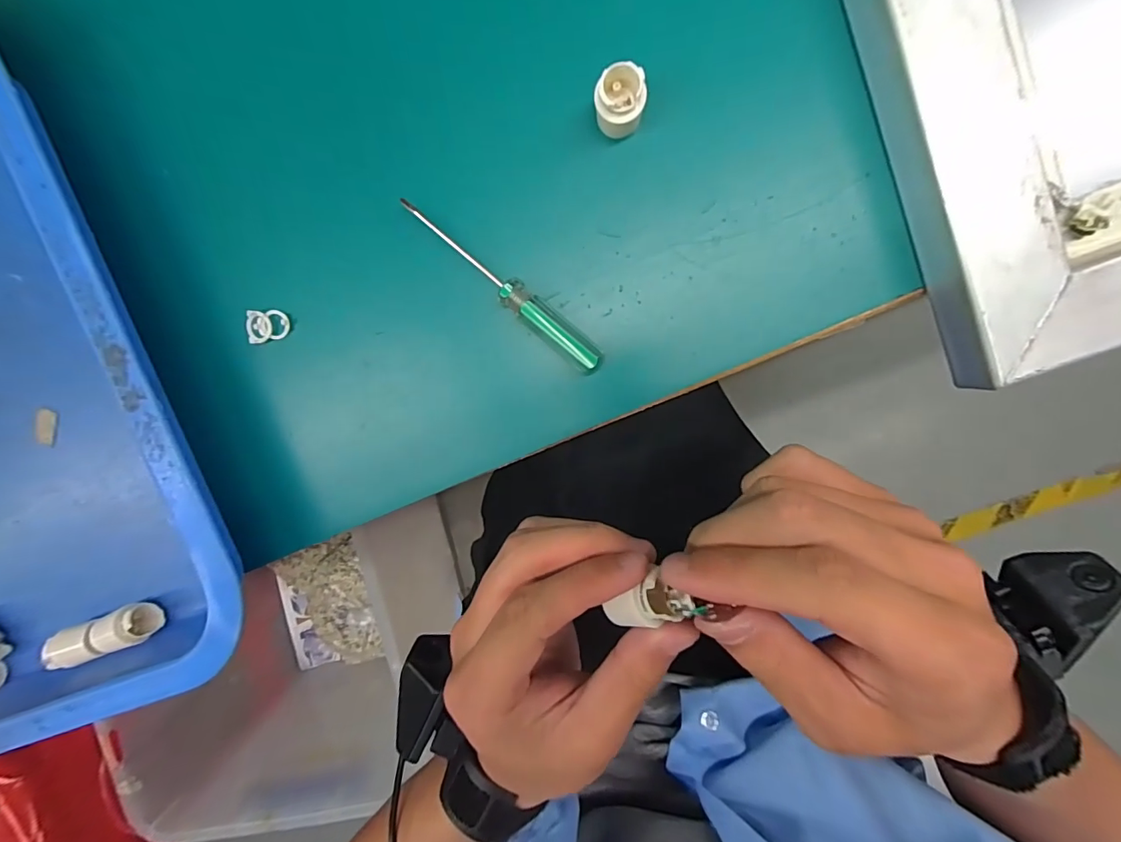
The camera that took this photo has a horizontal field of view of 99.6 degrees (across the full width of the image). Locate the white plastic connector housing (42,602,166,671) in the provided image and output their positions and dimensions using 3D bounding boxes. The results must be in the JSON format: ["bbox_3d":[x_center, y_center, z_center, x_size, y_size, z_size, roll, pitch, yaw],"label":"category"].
[{"bbox_3d":[-0.246,0.116,0.256,0.059,0.018,0.021,-23,95,7],"label":"white plastic connector housing"}]

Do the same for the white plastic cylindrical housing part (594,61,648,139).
[{"bbox_3d":[0.026,-0.134,0.201,0.021,0.016,0.026,1,97,4],"label":"white plastic cylindrical housing part"}]

